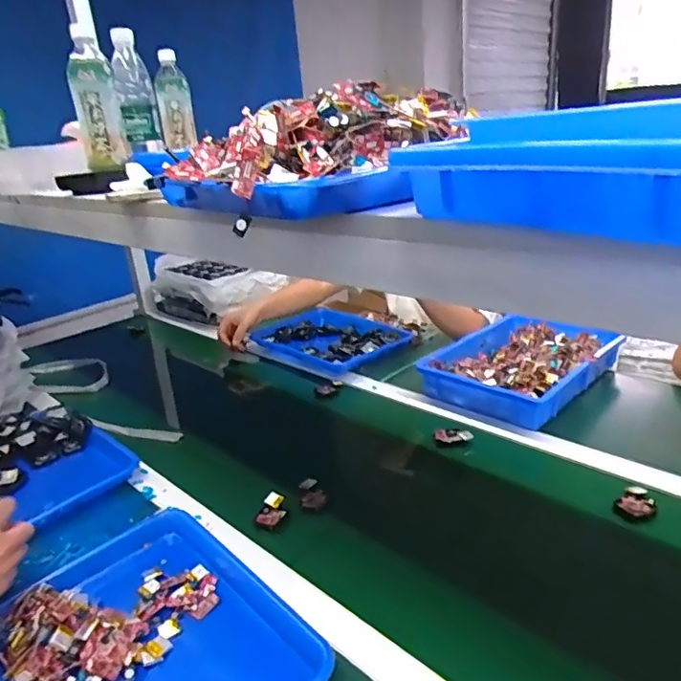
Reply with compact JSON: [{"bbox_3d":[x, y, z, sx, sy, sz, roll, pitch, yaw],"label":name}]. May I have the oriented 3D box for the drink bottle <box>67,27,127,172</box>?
[{"bbox_3d":[-0.356,-0.340,0.786,0.055,0.177,0.065,-8,21,-6],"label":"drink bottle"}]

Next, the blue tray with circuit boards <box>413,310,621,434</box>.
[{"bbox_3d":[0.345,0.042,1.030,0.261,0.059,0.340,14,28,40],"label":"blue tray with circuit boards"}]

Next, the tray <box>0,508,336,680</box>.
[{"bbox_3d":[-0.195,0.312,0.551,0.268,0.052,0.342,-23,27,-38],"label":"tray"}]

